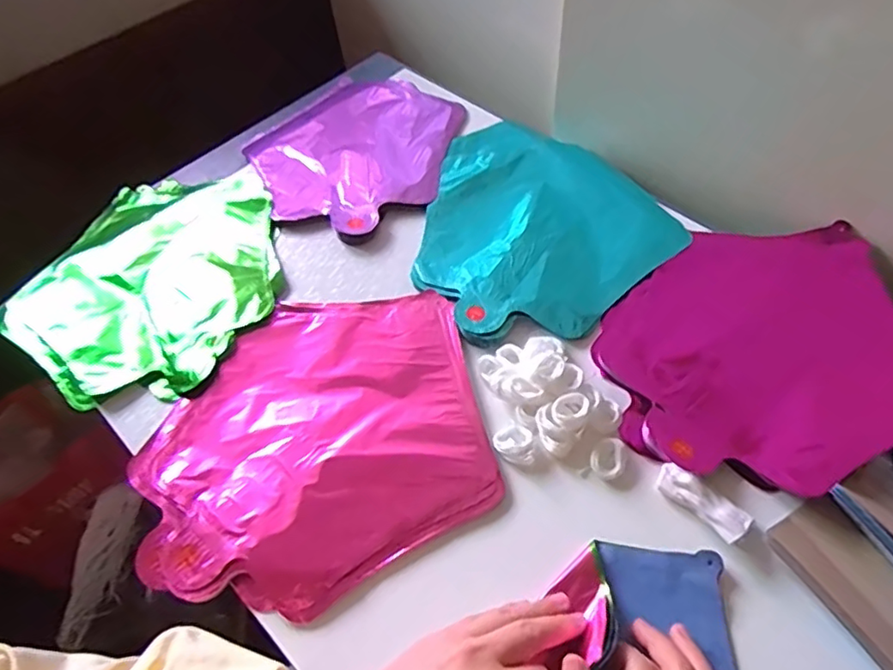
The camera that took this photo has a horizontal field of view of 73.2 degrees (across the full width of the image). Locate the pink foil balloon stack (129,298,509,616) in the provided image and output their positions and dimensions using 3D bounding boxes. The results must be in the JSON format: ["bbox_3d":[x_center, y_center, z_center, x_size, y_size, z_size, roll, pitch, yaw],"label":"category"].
[{"bbox_3d":[-0.098,0.072,0.440,0.243,0.009,0.227,-13,56,-5],"label":"pink foil balloon stack"}]

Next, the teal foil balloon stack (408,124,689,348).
[{"bbox_3d":[0.067,-0.104,0.553,0.230,0.014,0.240,-37,61,-19],"label":"teal foil balloon stack"}]

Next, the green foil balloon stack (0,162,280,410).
[{"bbox_3d":[-0.258,-0.056,0.549,0.231,0.032,0.255,17,59,15],"label":"green foil balloon stack"}]

